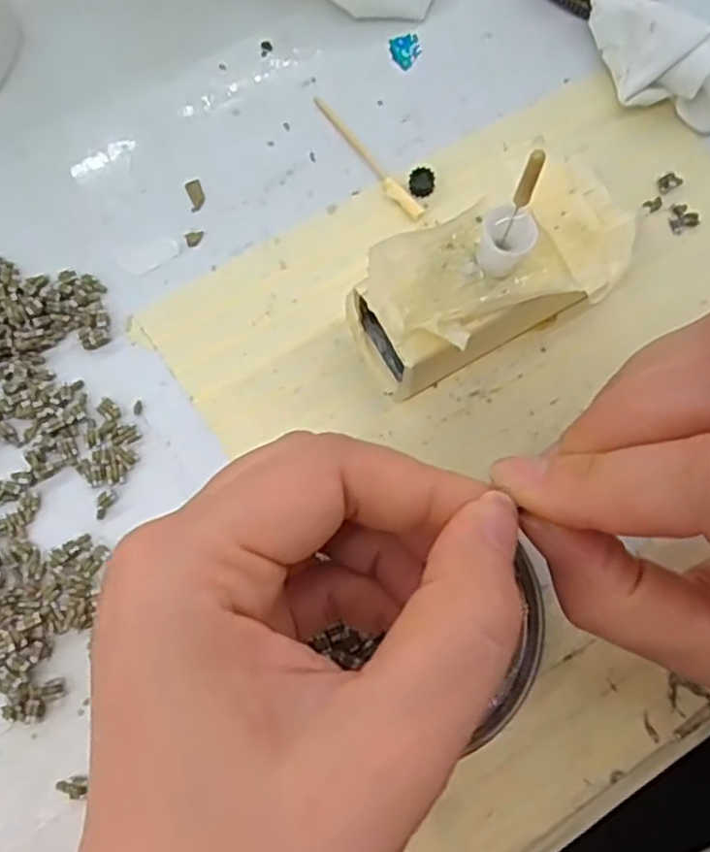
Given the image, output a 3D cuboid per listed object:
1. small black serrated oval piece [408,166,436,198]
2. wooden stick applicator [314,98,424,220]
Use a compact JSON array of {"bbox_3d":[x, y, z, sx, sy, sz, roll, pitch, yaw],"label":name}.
[{"bbox_3d":[0.023,-0.083,0.242,0.009,0.005,0.009,-2,76,0],"label":"small black serrated oval piece"},{"bbox_3d":[0.004,-0.093,0.246,0.006,0.004,0.060,-38,79,-8],"label":"wooden stick applicator"}]

